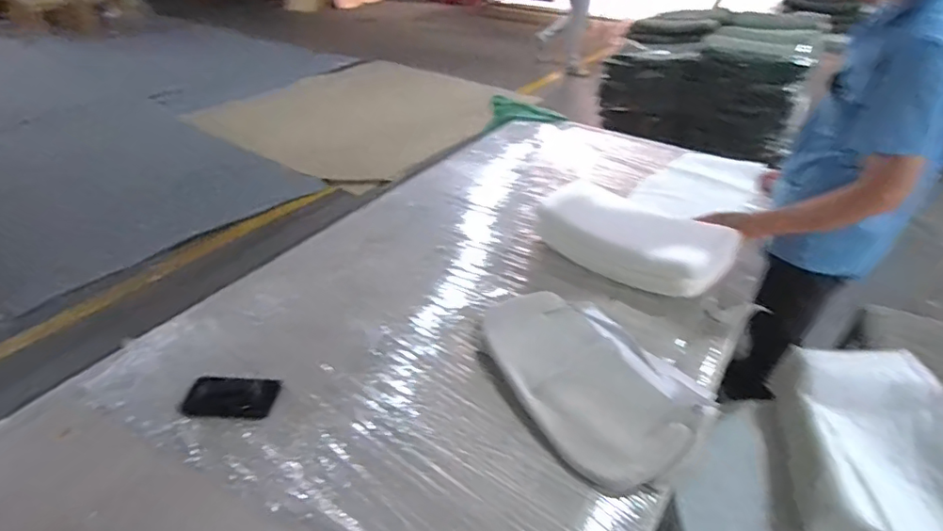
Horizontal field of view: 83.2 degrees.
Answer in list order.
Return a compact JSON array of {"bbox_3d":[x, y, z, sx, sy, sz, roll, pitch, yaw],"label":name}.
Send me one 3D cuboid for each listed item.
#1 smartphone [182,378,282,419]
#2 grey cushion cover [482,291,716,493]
[{"bbox_3d":[-0.429,0.233,0.950,0.154,0.009,0.081,-1,36,-1],"label":"smartphone"},{"bbox_3d":[0.208,0.198,1.010,0.281,0.027,0.443,-24,42,-29],"label":"grey cushion cover"}]

